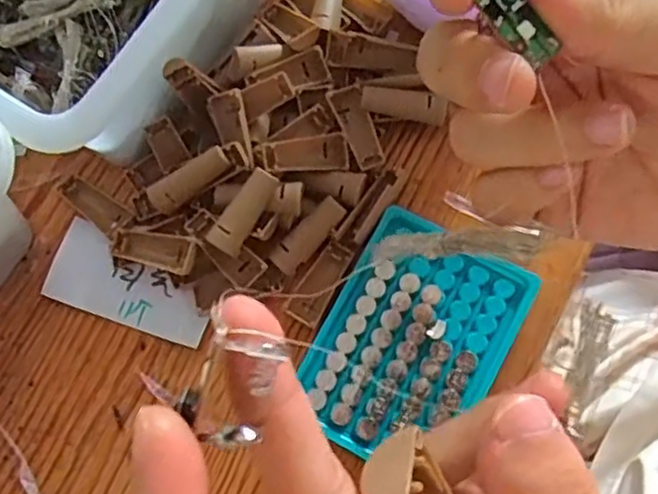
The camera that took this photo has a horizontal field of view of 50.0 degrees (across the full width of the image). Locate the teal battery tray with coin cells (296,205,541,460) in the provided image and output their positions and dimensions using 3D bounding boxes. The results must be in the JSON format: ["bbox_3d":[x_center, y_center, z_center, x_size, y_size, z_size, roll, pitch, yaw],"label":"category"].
[{"bbox_3d":[0.046,0.052,0.386,0.095,0.007,0.126,28,77,9],"label":"teal battery tray with coin cells"}]

